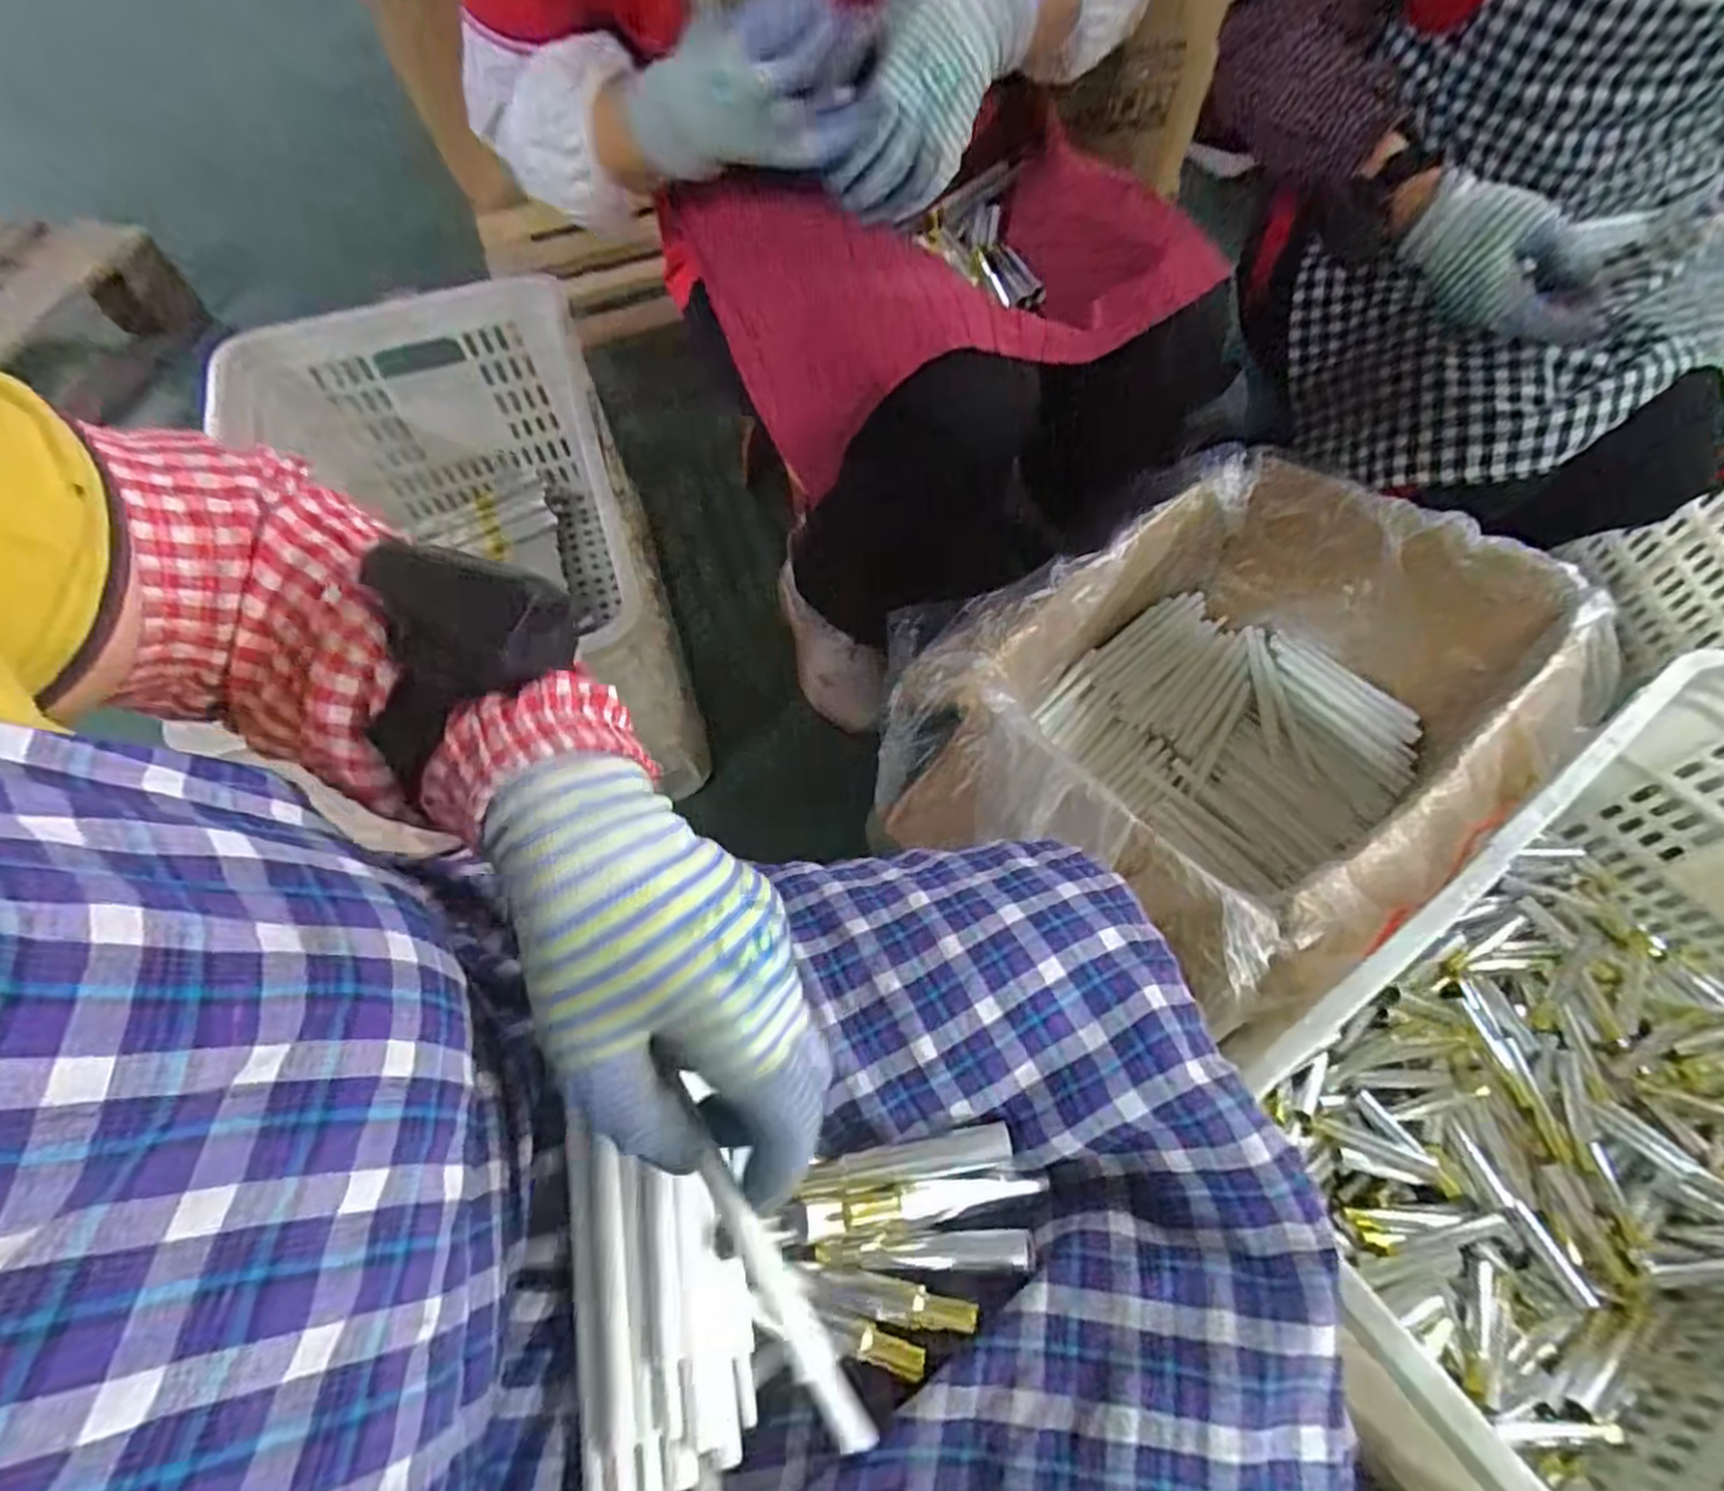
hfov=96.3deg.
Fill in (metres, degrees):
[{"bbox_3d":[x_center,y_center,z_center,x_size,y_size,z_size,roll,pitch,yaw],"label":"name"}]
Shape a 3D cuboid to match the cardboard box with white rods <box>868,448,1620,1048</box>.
[{"bbox_3d":[0.269,-0.002,0.640,0.490,0.224,0.348,-35,64,-15],"label":"cardboard box with white rods"}]

